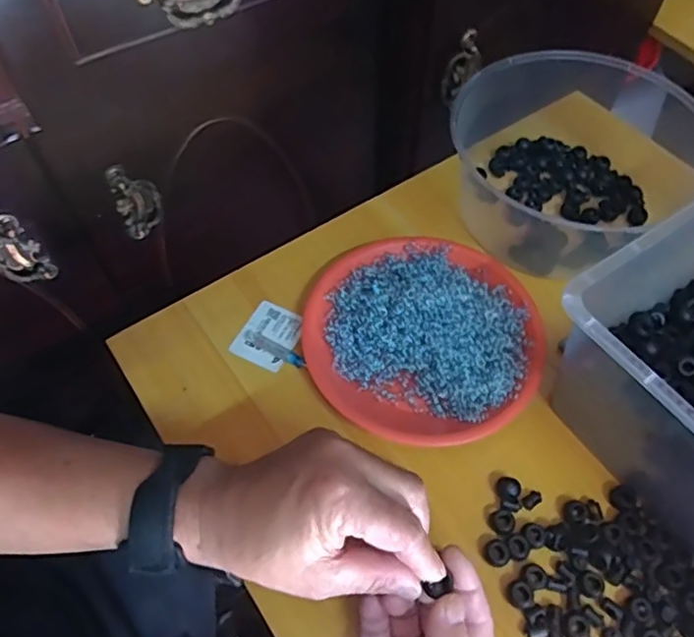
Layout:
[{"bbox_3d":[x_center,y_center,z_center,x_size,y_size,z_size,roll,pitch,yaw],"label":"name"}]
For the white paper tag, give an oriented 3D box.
[{"bbox_3d":[-0.070,0.015,0.523,0.049,0.005,0.061,25,60,9],"label":"white paper tag"}]

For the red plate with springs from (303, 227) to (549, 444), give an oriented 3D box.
[{"bbox_3d":[0.064,0.007,0.488,0.195,0.054,0.187,0,58,0],"label":"red plate with springs"}]

